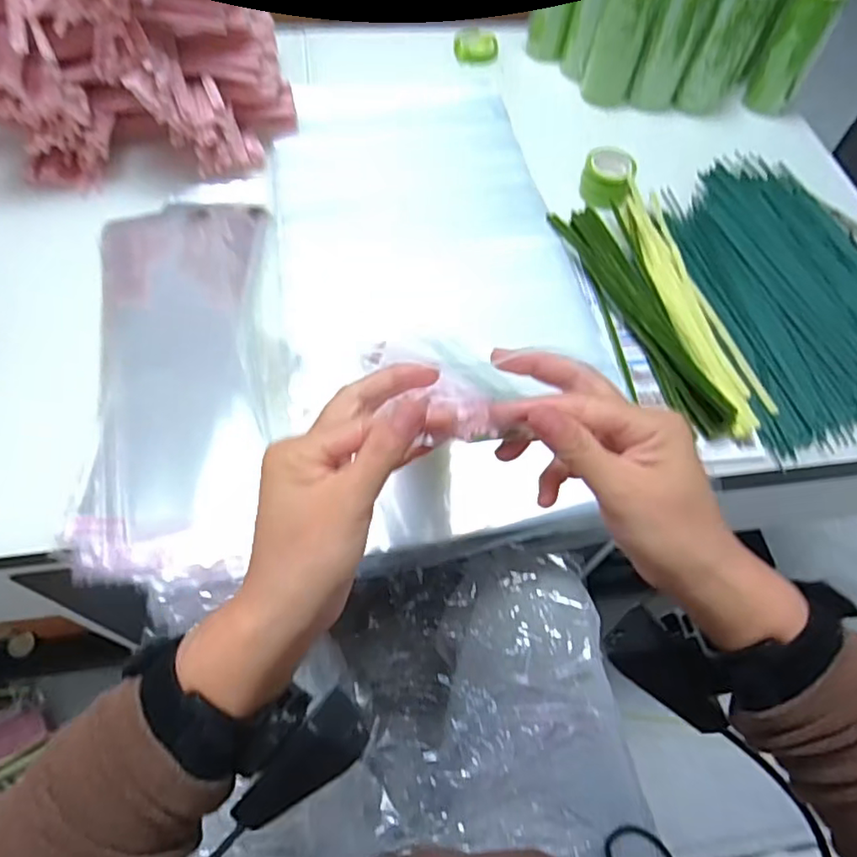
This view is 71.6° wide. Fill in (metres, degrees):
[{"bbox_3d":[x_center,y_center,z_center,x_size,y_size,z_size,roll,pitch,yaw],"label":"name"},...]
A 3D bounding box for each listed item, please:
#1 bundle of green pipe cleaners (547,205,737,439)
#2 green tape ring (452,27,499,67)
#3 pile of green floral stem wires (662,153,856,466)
[{"bbox_3d":[0.211,-0.120,0.611,0.075,0.030,0.296,-10,62,-9],"label":"bundle of green pipe cleaners"},{"bbox_3d":[0.070,-0.556,0.864,0.062,0.021,0.055,8,60,1],"label":"green tape ring"},{"bbox_3d":[0.415,-0.164,0.663,0.245,0.020,0.401,-5,61,-7],"label":"pile of green floral stem wires"}]

